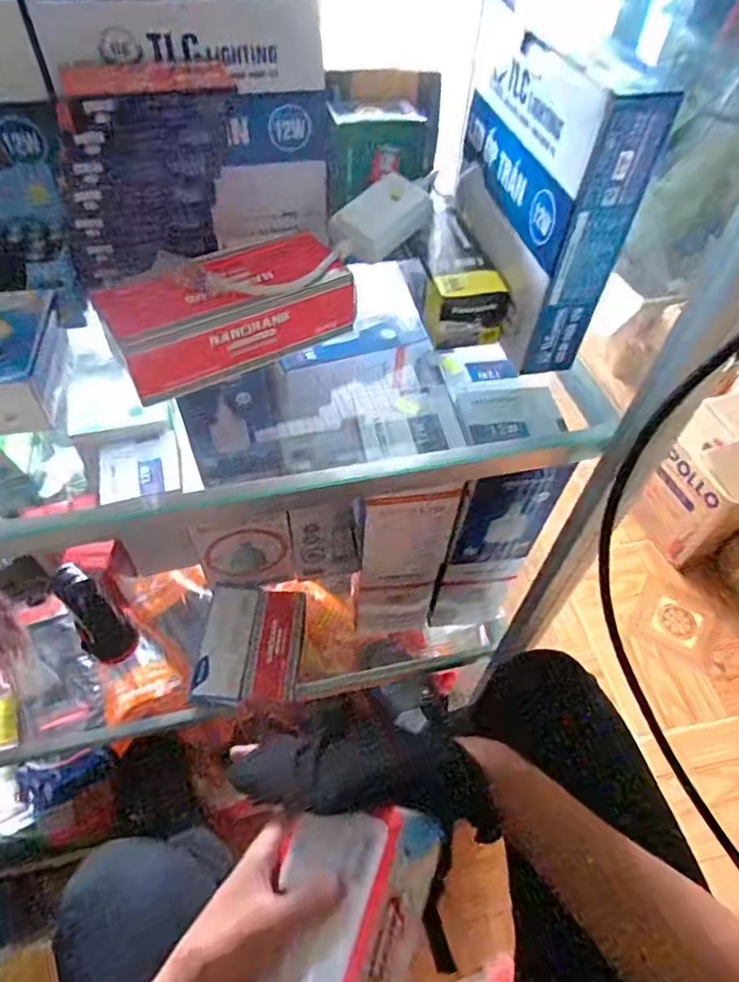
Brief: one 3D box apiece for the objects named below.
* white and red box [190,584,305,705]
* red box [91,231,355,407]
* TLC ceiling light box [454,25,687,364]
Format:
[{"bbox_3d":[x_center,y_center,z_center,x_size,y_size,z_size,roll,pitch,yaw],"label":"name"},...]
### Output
[{"bbox_3d":[-0.133,0.169,0.649,0.112,0.028,0.128,5,52,1],"label":"white and red box"},{"bbox_3d":[-0.095,-0.127,0.417,0.170,0.060,0.064,-20,56,-18],"label":"red box"},{"bbox_3d":[0.116,-0.213,0.409,0.043,0.177,0.167,-9,53,-11],"label":"TLC ceiling light box"}]

